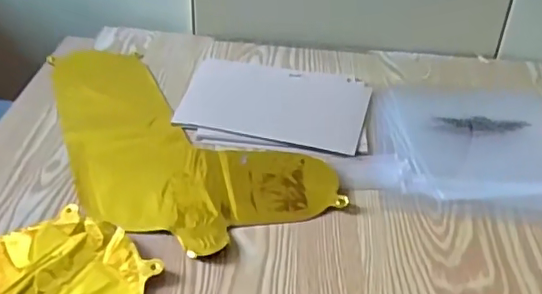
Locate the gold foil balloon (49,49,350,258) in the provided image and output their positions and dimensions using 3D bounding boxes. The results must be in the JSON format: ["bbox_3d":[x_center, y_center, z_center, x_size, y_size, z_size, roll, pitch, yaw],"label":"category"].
[{"bbox_3d":[-0.123,-0.025,0.654,0.227,0.011,0.414,-15,37,-26],"label":"gold foil balloon"}]

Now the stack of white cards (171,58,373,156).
[{"bbox_3d":[0.006,-0.053,0.700,0.224,0.011,0.187,8,33,8],"label":"stack of white cards"}]

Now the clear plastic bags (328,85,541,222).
[{"bbox_3d":[0.231,-0.013,0.663,0.271,0.012,0.274,9,33,8],"label":"clear plastic bags"}]

